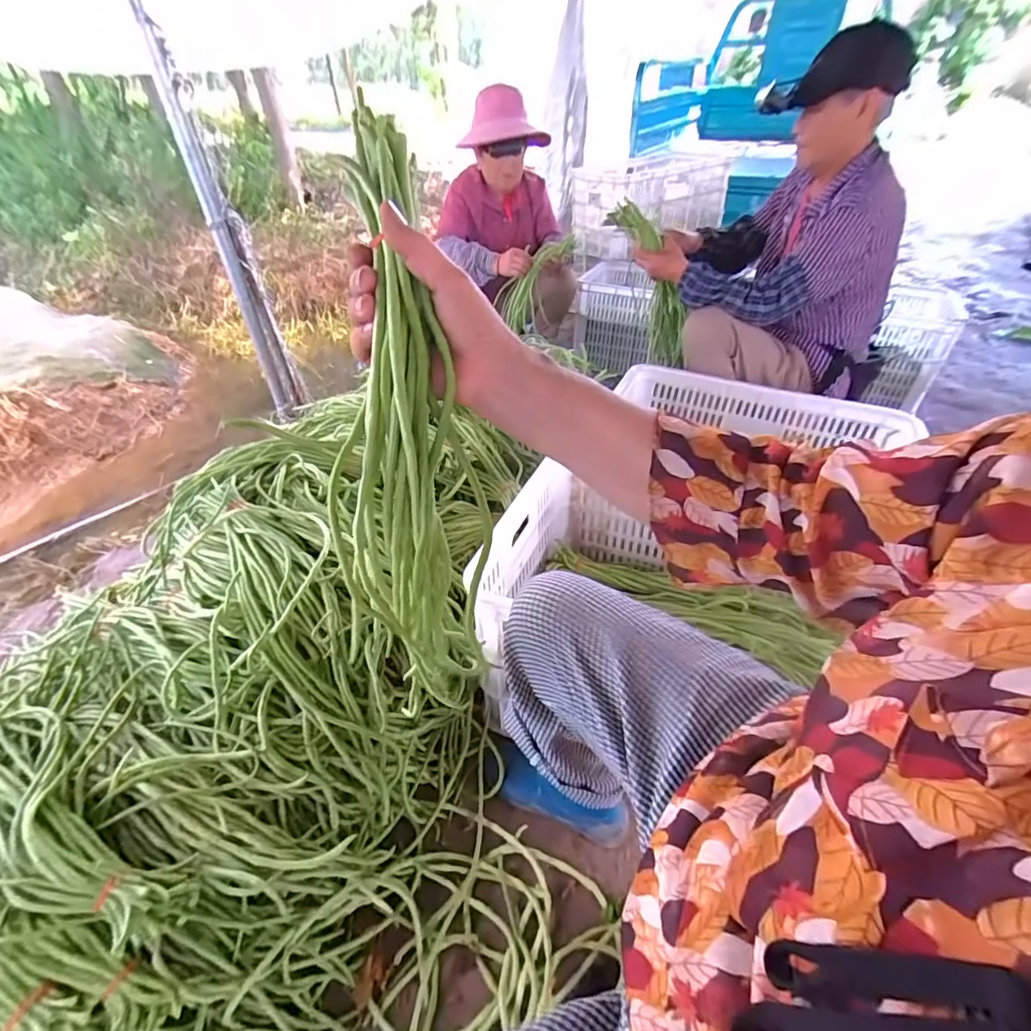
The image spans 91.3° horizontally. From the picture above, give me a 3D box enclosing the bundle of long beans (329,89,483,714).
[{"bbox_3d":[-0.082,-0.035,0.361,0.086,0.414,0.067,1,23,0],"label":"bundle of long beans"}]

